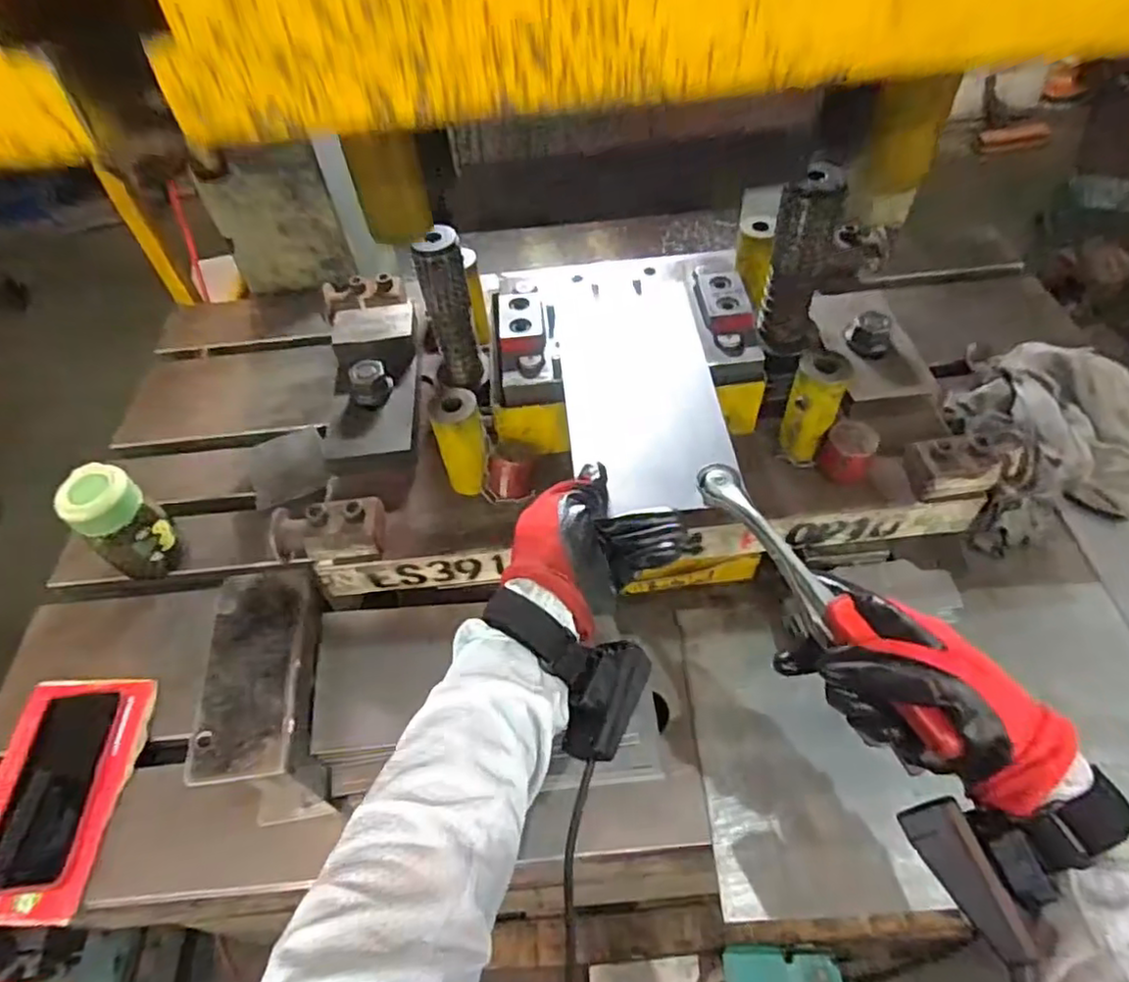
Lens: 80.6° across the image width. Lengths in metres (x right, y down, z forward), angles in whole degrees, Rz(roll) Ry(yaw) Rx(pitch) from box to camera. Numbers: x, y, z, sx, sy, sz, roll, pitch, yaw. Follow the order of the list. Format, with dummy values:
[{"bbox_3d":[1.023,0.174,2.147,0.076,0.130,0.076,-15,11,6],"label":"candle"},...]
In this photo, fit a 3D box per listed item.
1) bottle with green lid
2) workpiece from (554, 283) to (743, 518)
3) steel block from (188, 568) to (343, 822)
[{"bbox_3d":[-0.448,0.037,0.684,0.058,0.130,0.069,25,58,22],"label":"bottle with green lid"},{"bbox_3d":[0.061,-0.087,0.549,0.121,0.011,0.241,-5,52,0],"label":"workpiece"},{"bbox_3d":[-0.234,0.153,0.523,0.076,0.091,0.177,-11,66,-4],"label":"steel block"}]

